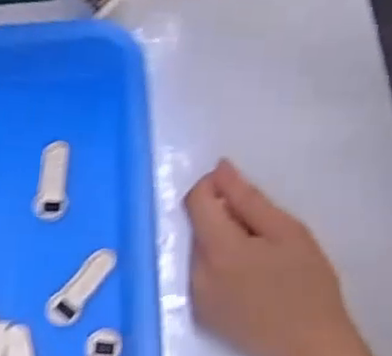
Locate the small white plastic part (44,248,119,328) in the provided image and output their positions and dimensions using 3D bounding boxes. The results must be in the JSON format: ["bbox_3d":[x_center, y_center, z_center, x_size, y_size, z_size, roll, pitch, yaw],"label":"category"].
[{"bbox_3d":[-0.068,0.063,0.392,0.019,0.004,0.052,32,73,12],"label":"small white plastic part"}]

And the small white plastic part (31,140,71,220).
[{"bbox_3d":[-0.091,0.001,0.420,0.021,0.004,0.051,-2,69,0],"label":"small white plastic part"}]

